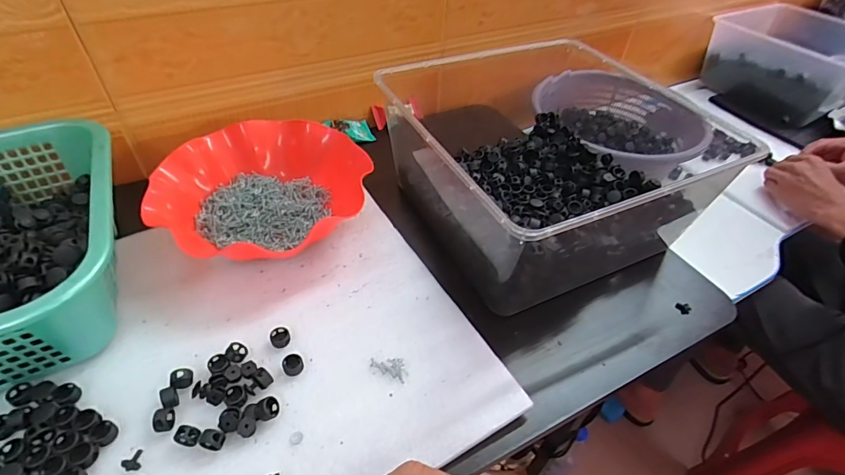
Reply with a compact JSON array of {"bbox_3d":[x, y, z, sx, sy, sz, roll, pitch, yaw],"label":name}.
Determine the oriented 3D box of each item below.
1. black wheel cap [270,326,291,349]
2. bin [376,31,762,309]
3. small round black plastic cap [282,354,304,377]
[{"bbox_3d":[-0.130,0.091,0.395,0.016,0.009,0.017,2,46,-2],"label":"black wheel cap"},{"bbox_3d":[0.129,-0.106,0.510,0.294,0.132,0.353,-14,48,-17],"label":"bin"},{"bbox_3d":[-0.113,0.111,0.376,0.017,0.008,0.017,2,46,-2],"label":"small round black plastic cap"}]

